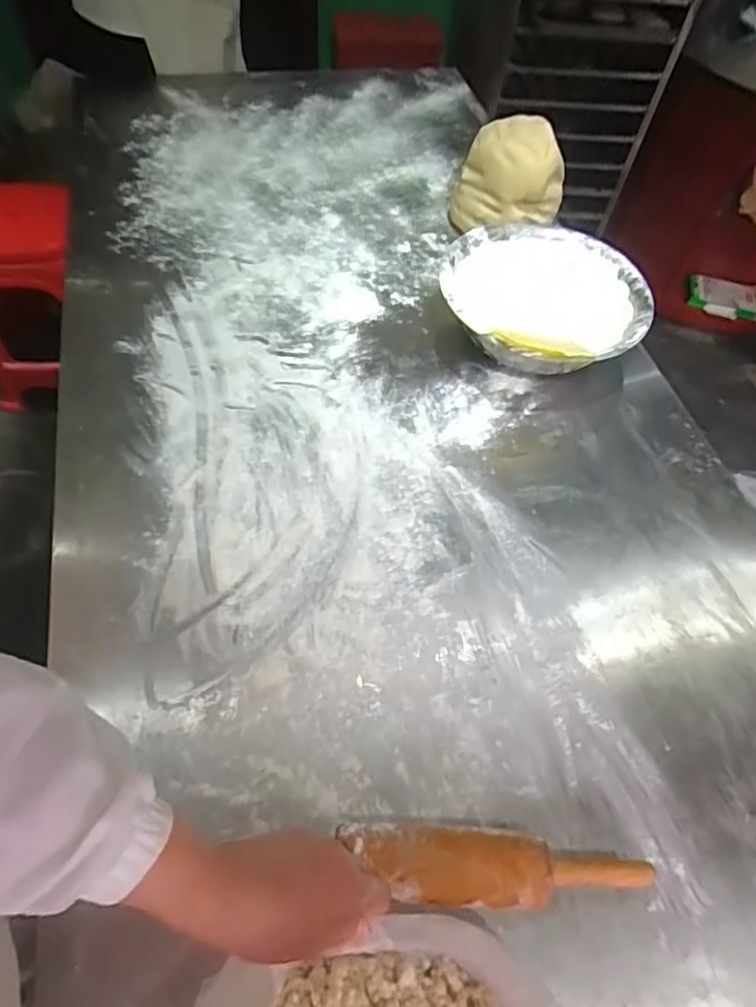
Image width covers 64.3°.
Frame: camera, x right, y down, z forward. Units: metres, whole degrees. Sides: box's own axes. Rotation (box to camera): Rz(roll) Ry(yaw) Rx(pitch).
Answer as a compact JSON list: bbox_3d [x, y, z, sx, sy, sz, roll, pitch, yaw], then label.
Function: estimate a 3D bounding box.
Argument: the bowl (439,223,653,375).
[{"bbox_3d":[0.224,-0.273,0.839,0.275,0.091,0.275,2,56,-3],"label":"bowl"}]

